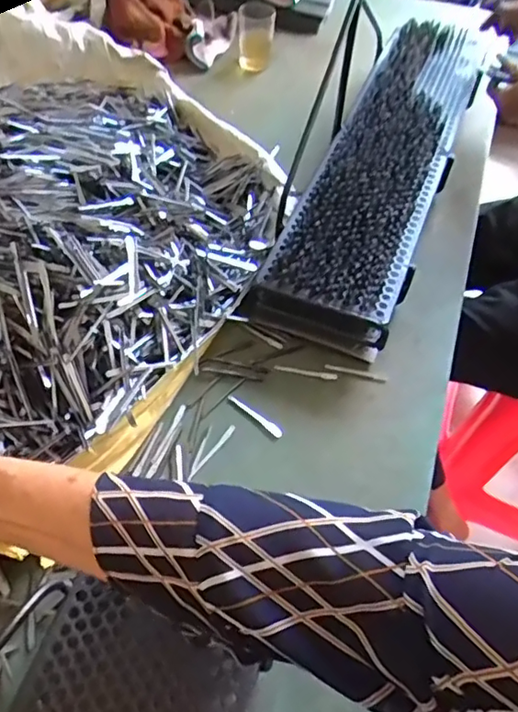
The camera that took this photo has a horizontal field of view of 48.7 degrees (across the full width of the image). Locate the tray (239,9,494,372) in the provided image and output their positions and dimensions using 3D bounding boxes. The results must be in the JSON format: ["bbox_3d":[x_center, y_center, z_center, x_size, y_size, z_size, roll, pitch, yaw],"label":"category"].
[{"bbox_3d":[0.174,-0.269,0.753,0.151,0.073,0.604,21,58,10],"label":"tray"}]

